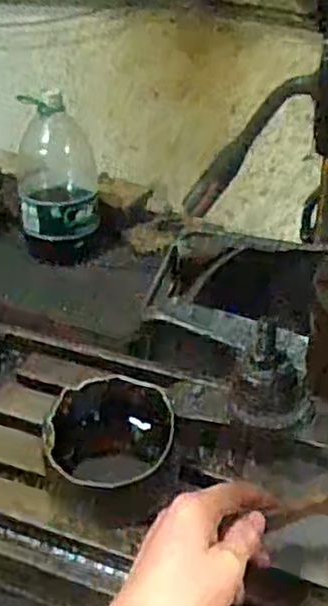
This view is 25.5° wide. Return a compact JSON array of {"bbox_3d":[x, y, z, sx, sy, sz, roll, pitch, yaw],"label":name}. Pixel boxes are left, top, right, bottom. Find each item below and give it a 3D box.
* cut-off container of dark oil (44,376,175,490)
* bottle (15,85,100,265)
[{"bbox_3d":[-0.044,0.122,0.594,0.100,0.080,0.091,0,37,0],"label":"cut-off container of dark oil"},{"bbox_3d":[-0.242,-0.273,1.644,0.175,0.375,0.193,-5,37,-6],"label":"bottle"}]

